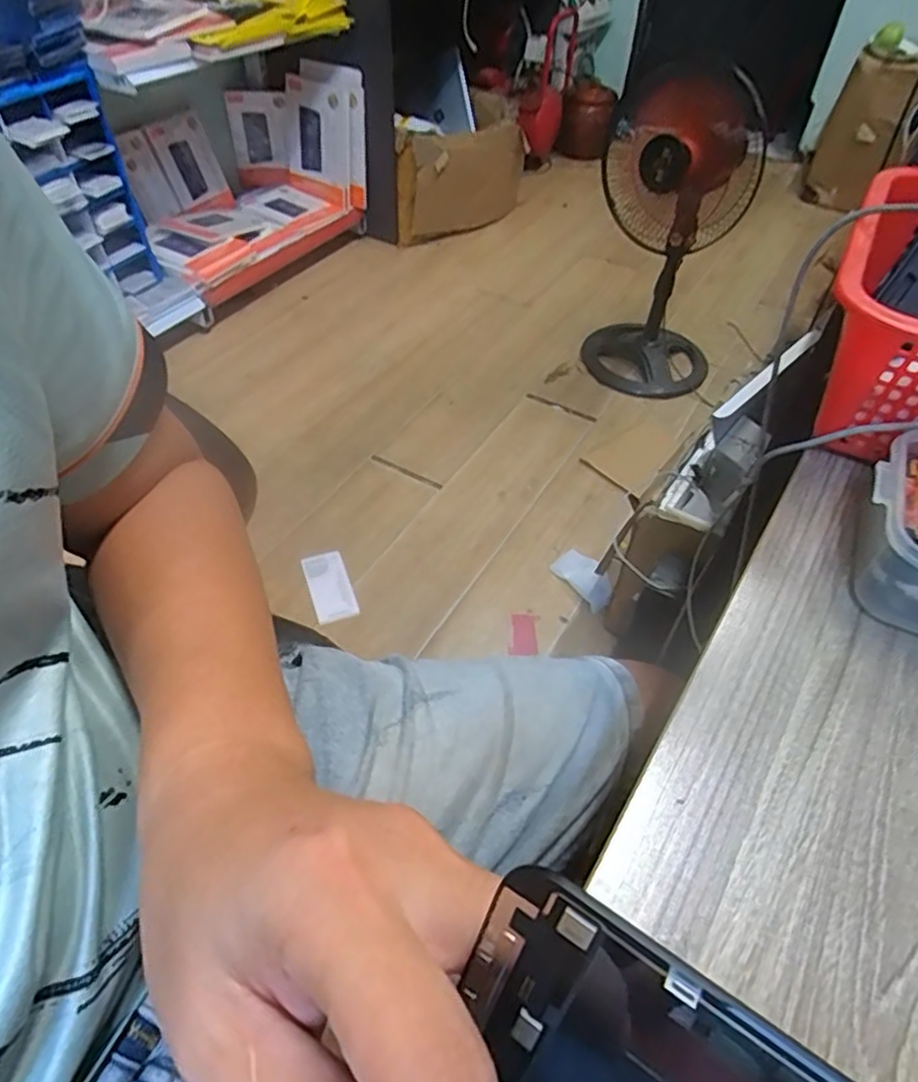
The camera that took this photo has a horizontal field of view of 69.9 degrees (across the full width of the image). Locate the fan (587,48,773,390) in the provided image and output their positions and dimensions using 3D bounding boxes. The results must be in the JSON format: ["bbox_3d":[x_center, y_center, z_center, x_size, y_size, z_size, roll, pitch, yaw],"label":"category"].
[{"bbox_3d":[0.481,-0.699,1.530,0.325,0.631,0.334,10,49,7],"label":"fan"}]

